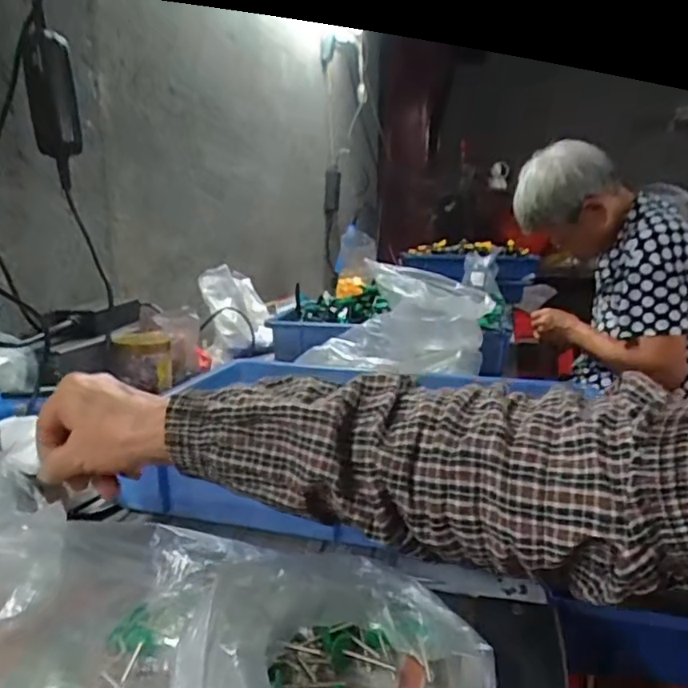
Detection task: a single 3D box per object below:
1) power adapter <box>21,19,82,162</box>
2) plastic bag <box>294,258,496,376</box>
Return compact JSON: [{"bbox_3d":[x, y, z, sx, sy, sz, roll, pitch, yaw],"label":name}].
[{"bbox_3d":[-0.366,-0.315,0.729,0.054,0.150,0.043,-6,14,-25],"label":"power adapter"},{"bbox_3d":[0.077,-0.037,0.858,0.254,0.131,0.136,0,12,4],"label":"plastic bag"}]

